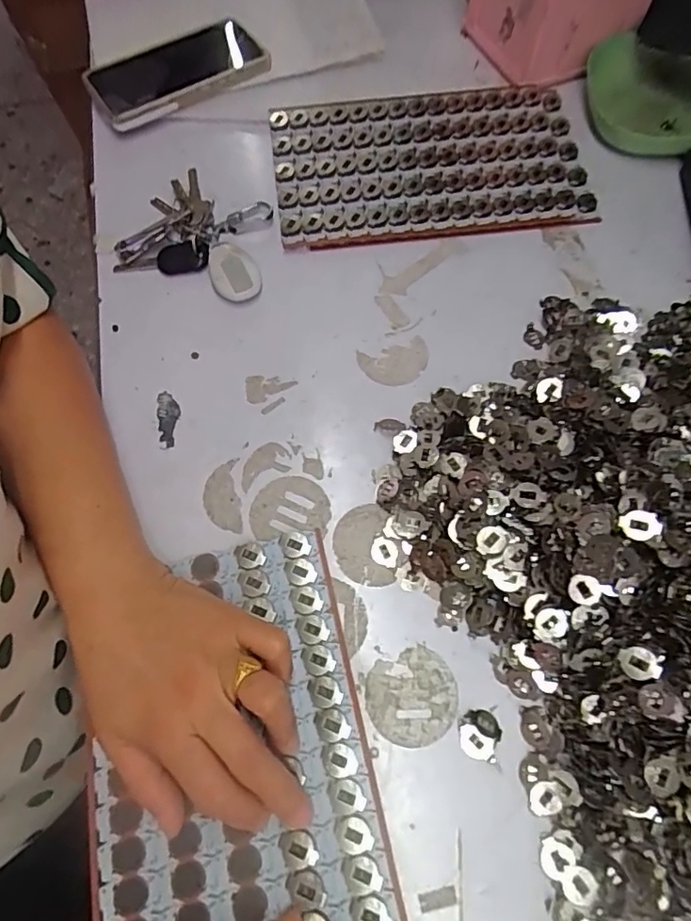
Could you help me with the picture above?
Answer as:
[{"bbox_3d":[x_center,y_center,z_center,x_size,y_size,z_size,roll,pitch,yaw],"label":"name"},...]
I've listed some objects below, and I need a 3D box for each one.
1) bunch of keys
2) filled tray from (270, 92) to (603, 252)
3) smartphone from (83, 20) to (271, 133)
[{"bbox_3d":[-0.117,-0.199,0.453,0.126,0.014,0.118,17,69,8],"label":"bunch of keys"},{"bbox_3d":[0.072,-0.264,0.473,0.265,0.024,0.159,-4,68,-1],"label":"filled tray"},{"bbox_3d":[-0.163,-0.385,0.524,0.168,0.016,0.089,-33,71,-12],"label":"smartphone"}]

